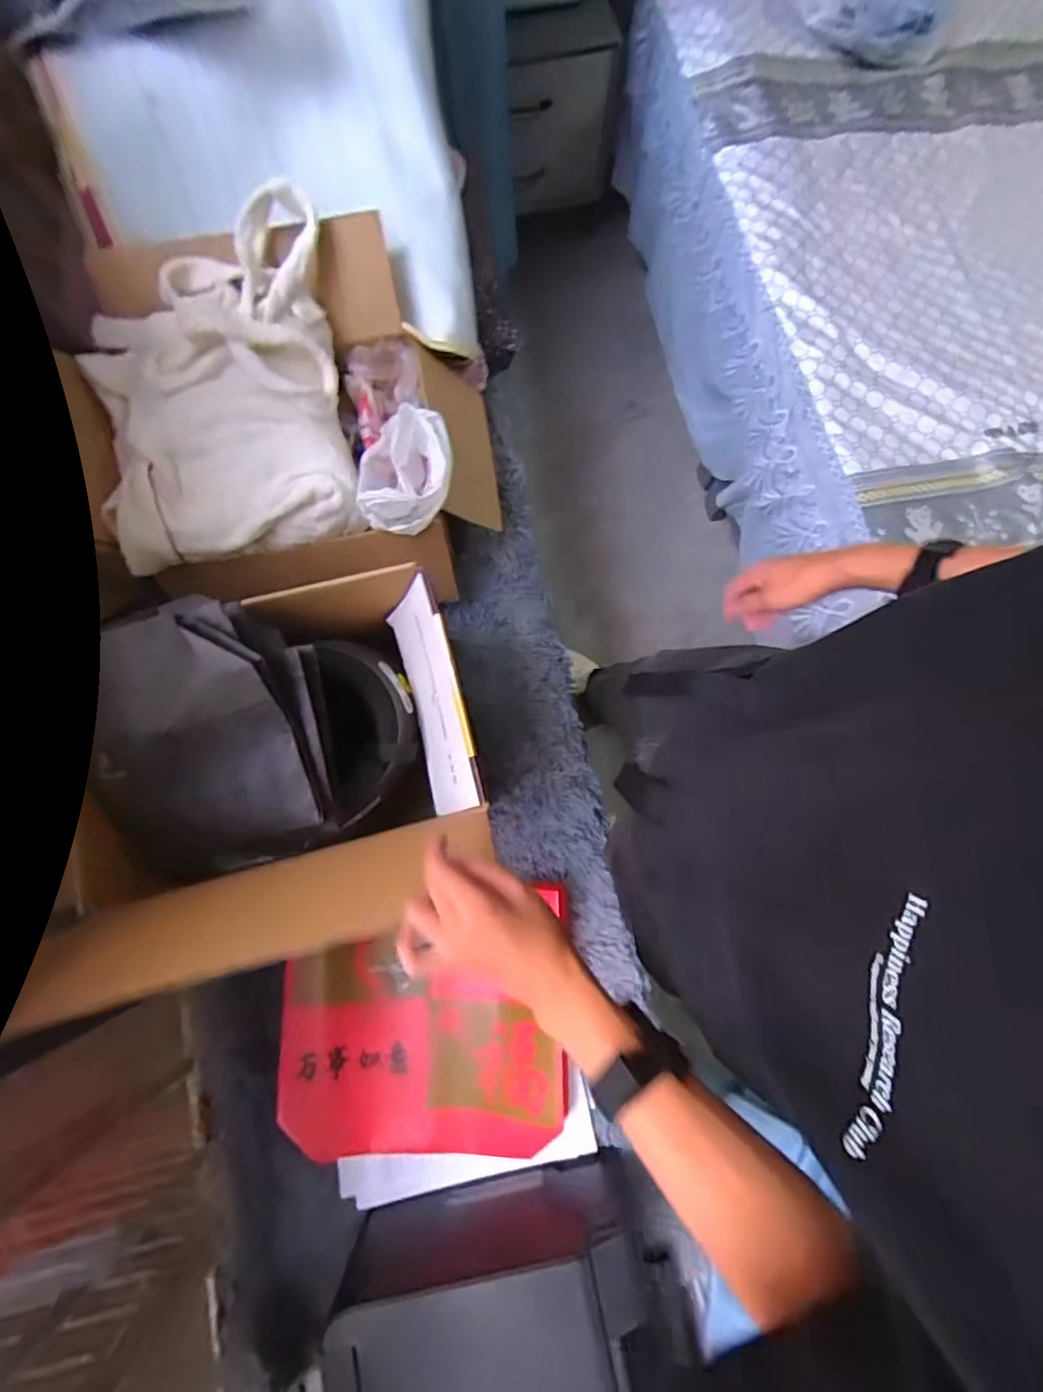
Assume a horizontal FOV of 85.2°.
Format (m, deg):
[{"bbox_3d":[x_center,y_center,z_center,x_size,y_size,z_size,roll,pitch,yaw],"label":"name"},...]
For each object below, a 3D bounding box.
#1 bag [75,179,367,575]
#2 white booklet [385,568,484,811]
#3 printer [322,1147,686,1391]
[{"bbox_3d":[-0.379,-0.384,0.707,0.300,0.103,0.407,-11,79,-3],"label":"bag"},{"bbox_3d":[-0.100,0.004,0.651,0.008,0.135,0.253,-11,81,-30],"label":"white booklet"},{"bbox_3d":[-0.009,0.821,0.635,0.337,0.156,0.423,-9,79,-3],"label":"printer"}]

